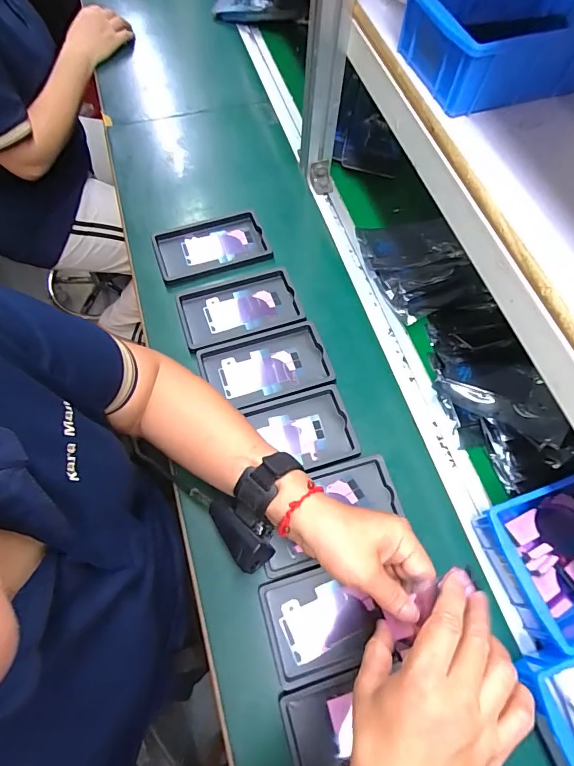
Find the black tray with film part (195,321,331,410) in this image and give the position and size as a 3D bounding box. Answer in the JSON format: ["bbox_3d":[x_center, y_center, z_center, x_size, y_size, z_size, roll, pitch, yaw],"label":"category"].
[{"bbox_3d":[-0.028,-0.021,0.531,0.155,0.012,0.094,-16,68,-8],"label":"black tray with film part"}]

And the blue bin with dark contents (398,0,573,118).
[{"bbox_3d":[0.218,-0.340,0.401,0.199,0.061,0.133,-14,68,-7],"label":"blue bin with dark contents"}]

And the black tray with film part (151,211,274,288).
[{"bbox_3d":[-0.110,-0.197,0.609,0.156,0.018,0.093,-18,68,-9],"label":"black tray with film part"}]

